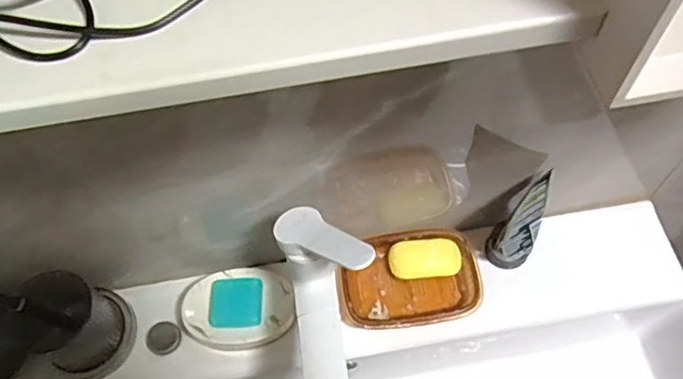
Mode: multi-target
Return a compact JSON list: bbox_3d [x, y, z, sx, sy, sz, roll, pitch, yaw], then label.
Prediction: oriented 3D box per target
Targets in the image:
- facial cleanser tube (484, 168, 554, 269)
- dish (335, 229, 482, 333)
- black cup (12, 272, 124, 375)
[{"bbox_3d":[0.187,0.036,0.616,0.043,0.128,0.038,29,35,18],"label":"facial cleanser tube"},{"bbox_3d":[0.071,0.099,0.638,0.148,0.028,0.103,-5,60,0],"label":"dish"},{"bbox_3d":[-0.277,0.135,0.602,0.083,0.088,0.080,-1,60,2],"label":"black cup"}]

